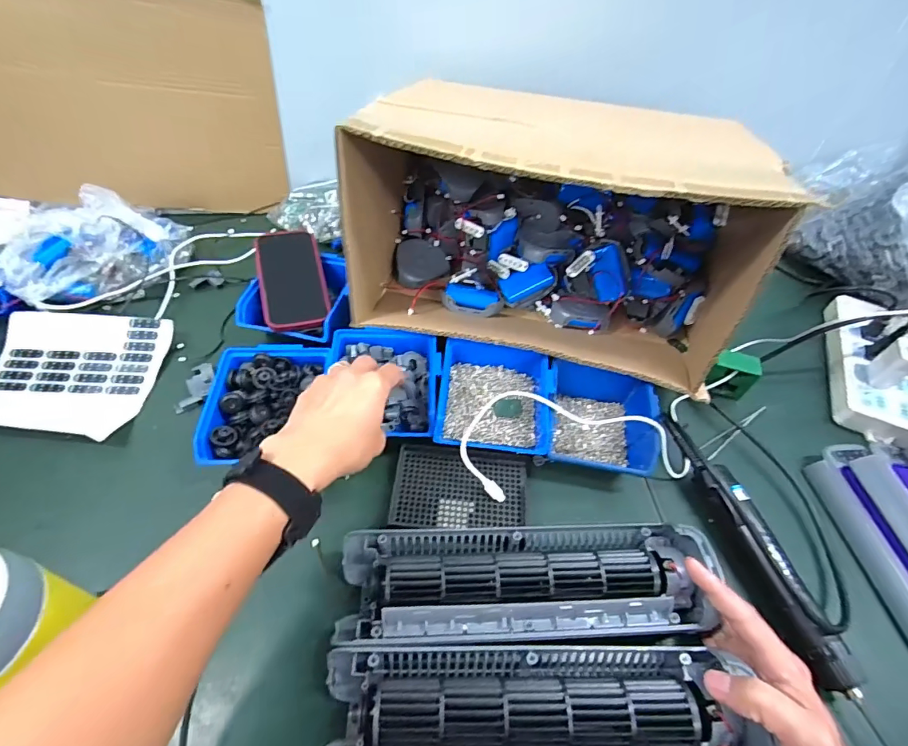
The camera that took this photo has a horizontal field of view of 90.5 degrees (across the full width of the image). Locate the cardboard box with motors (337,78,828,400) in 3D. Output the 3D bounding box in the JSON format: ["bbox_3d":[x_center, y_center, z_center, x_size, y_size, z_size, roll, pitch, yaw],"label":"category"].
[{"bbox_3d":[0.106,-0.157,0.516,0.402,0.238,0.234,12,52,6],"label":"cardboard box with motors"}]

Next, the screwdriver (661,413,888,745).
[{"bbox_3d":[0.289,0.163,0.432,0.030,0.031,0.289,-11,53,-12],"label":"screwdriver"}]

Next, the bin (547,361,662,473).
[{"bbox_3d":[0.158,0.059,0.498,0.115,0.068,0.118,10,51,4],"label":"bin"}]

